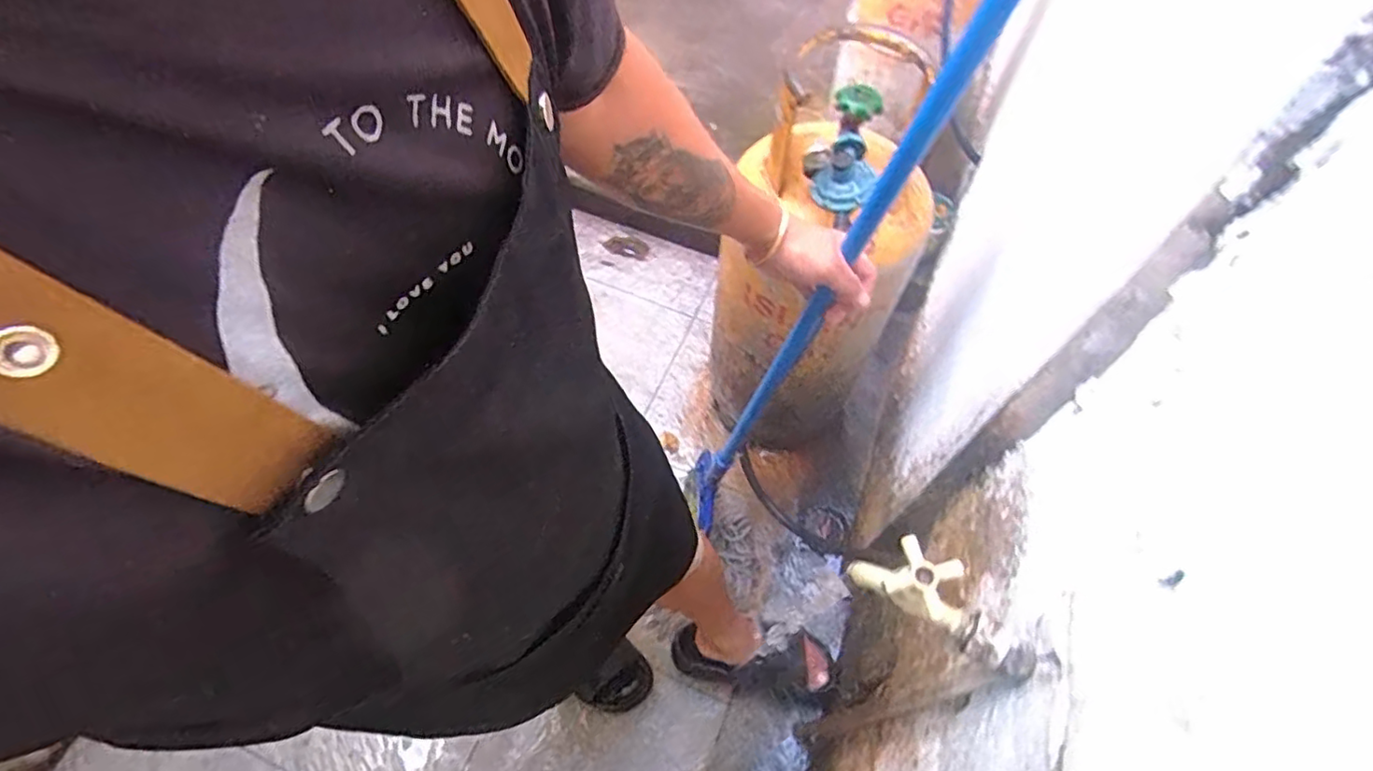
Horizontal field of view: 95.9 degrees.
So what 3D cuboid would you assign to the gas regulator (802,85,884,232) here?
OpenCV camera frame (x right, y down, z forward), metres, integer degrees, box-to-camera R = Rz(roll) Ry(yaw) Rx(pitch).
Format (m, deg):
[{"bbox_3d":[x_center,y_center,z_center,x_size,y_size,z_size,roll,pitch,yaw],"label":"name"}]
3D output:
[{"bbox_3d":[0.199,-0.289,0.793,0.087,0.081,0.183,10,59,4],"label":"gas regulator"}]

